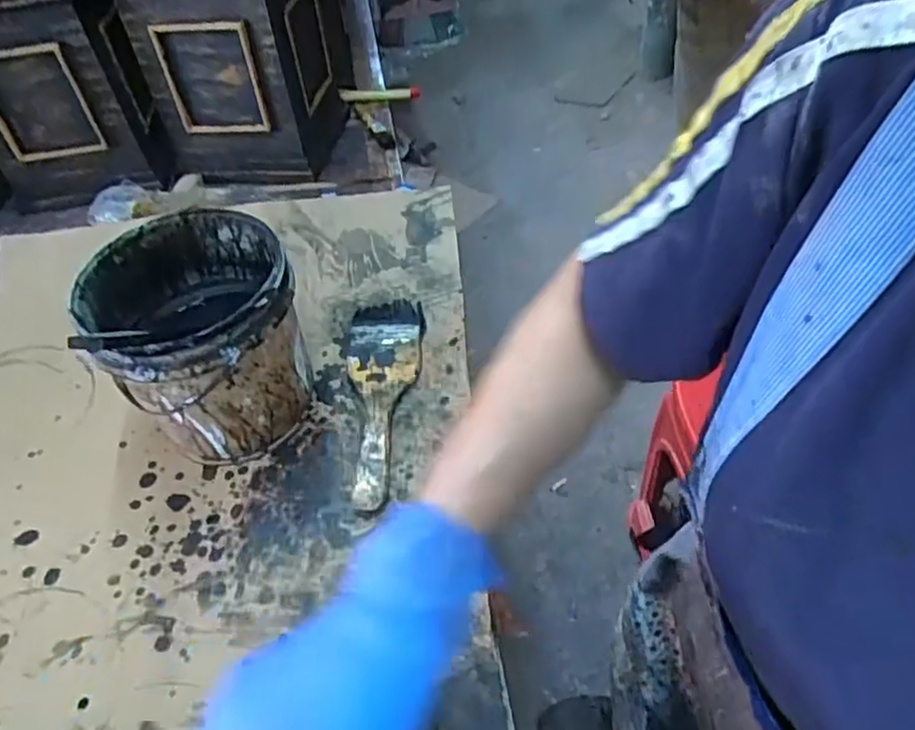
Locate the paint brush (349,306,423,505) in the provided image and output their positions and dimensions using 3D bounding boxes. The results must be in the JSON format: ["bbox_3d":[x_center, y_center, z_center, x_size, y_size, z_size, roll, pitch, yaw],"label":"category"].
[{"bbox_3d":[-0.076,0.030,0.682,0.073,0.026,0.251,-3,45,2],"label":"paint brush"}]

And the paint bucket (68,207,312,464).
[{"bbox_3d":[-0.232,-0.018,0.644,0.165,0.176,0.180,-2,45,2],"label":"paint bucket"}]

